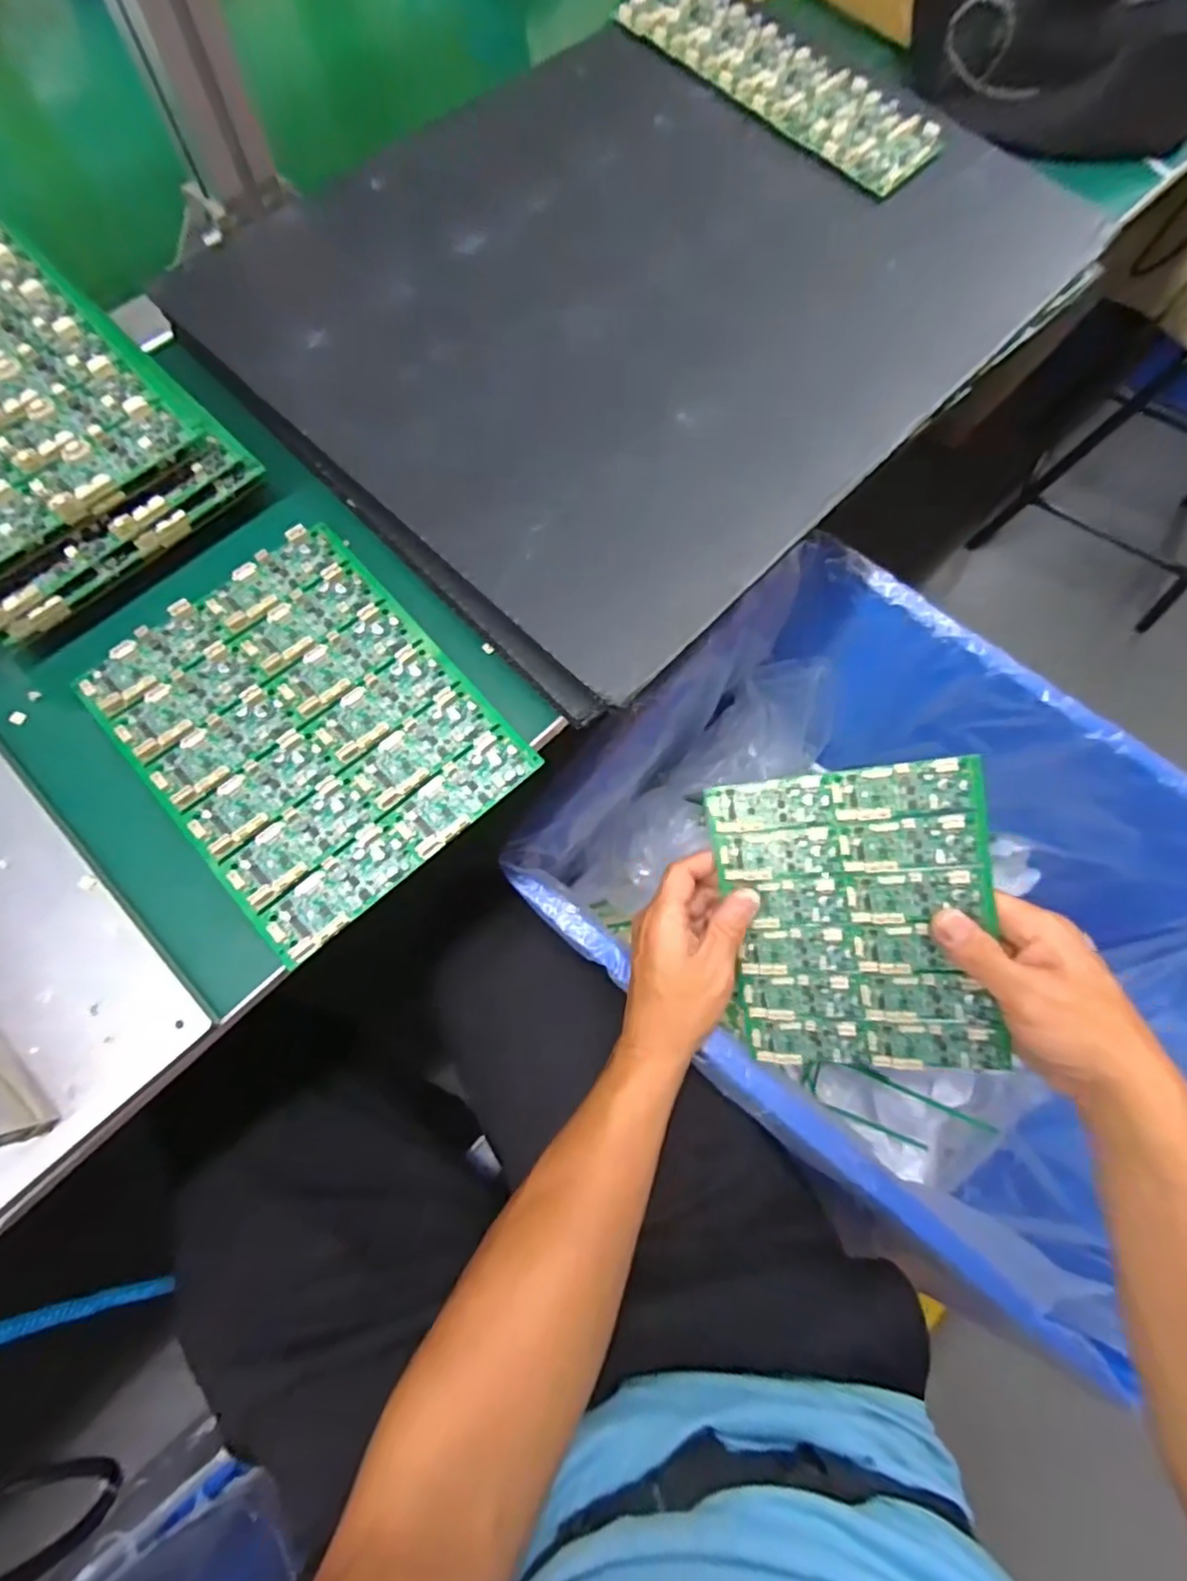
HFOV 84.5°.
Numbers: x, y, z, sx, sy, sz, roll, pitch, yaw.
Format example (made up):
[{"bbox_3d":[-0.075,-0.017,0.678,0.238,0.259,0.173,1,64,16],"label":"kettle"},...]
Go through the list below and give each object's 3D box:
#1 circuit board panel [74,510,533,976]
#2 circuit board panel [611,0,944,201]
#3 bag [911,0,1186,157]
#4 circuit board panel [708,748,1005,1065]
[{"bbox_3d":[-0.146,-0.035,0.332,0.150,0.014,0.187,-40,78,-13],"label":"circuit board panel"},{"bbox_3d":[0.124,-0.485,0.444,0.238,0.014,0.076,41,75,10],"label":"circuit board panel"},{"bbox_3d":[0.389,-0.549,0.481,0.302,0.105,0.060,3,72,-1],"label":"bag"},{"bbox_3d":[0.158,0.081,0.398,0.148,0.005,0.186,-8,98,24],"label":"circuit board panel"}]

